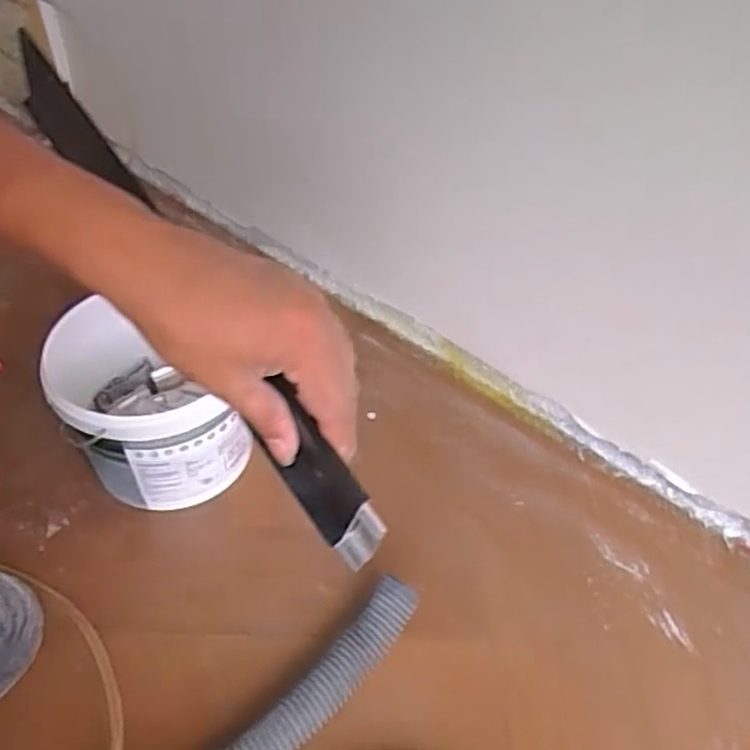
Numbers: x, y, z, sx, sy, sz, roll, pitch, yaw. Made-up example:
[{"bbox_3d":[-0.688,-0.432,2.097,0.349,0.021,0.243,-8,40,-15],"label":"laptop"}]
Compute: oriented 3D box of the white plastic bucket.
[{"bbox_3d":[-0.218,0.030,0.729,0.165,0.157,0.170,1,45,-1],"label":"white plastic bucket"}]

